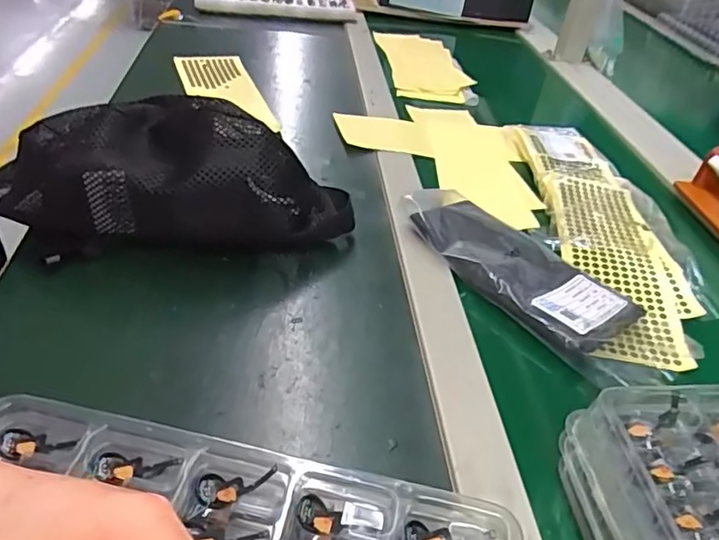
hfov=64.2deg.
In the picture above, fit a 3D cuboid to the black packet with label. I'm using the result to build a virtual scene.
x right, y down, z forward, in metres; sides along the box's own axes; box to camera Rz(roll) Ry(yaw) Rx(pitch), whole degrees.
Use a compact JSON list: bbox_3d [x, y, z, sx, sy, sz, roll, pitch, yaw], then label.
[{"bbox_3d":[0.126,-0.009,0.485,0.088,0.023,0.202,-21,46,-37],"label":"black packet with label"}]

